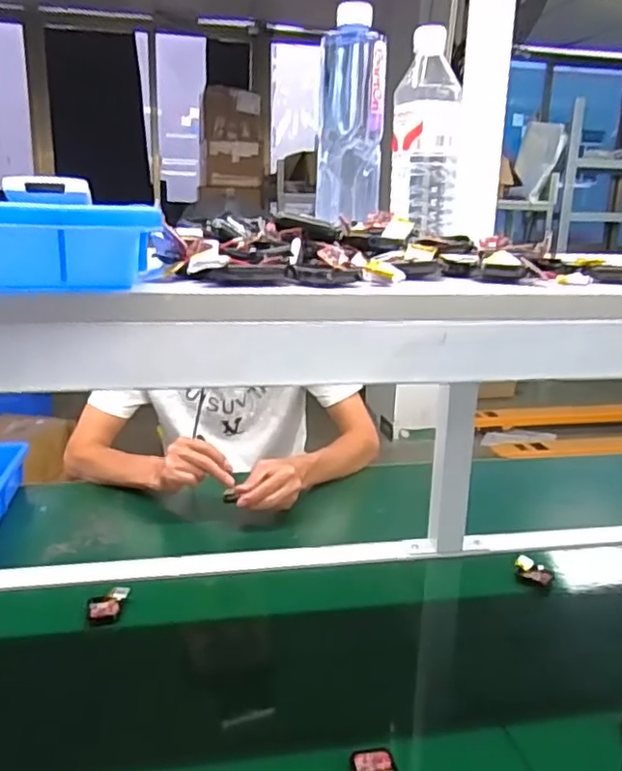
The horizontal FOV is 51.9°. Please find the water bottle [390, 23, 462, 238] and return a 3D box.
[{"bbox_3d":[0.120,-0.260,0.659,0.069,0.197,0.079,4,16,11],"label":"water bottle"}]

